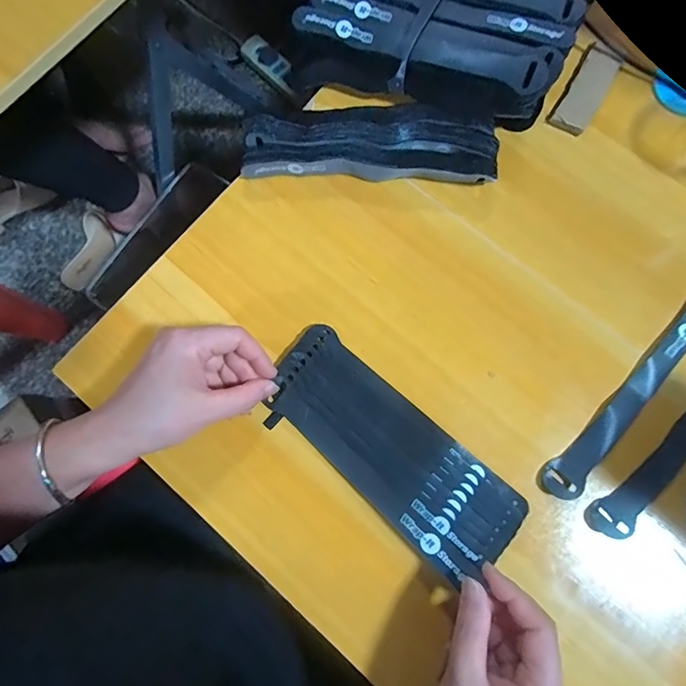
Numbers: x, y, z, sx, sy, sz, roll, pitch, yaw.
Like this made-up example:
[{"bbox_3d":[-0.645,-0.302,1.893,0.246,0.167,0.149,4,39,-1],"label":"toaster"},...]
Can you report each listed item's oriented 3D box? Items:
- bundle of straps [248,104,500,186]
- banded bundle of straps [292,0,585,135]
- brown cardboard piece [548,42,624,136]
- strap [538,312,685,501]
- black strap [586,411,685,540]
[{"bbox_3d":[0.022,-0.161,0.360,0.195,0.021,0.059,4,79,3],"label":"bundle of straps"},{"bbox_3d":[0.076,-0.255,0.364,0.209,0.048,0.132,24,81,7],"label":"banded bundle of straps"},{"bbox_3d":[0.212,-0.221,0.384,0.032,0.006,0.096,31,82,8],"label":"brown cardboard piece"},{"bbox_3d":[0.218,0.032,0.324,0.023,0.007,0.206,44,84,9],"label":"strap"},{"bbox_3d":[0.253,0.061,0.318,0.204,0.009,0.025,-40,74,-8],"label":"black strap"}]

